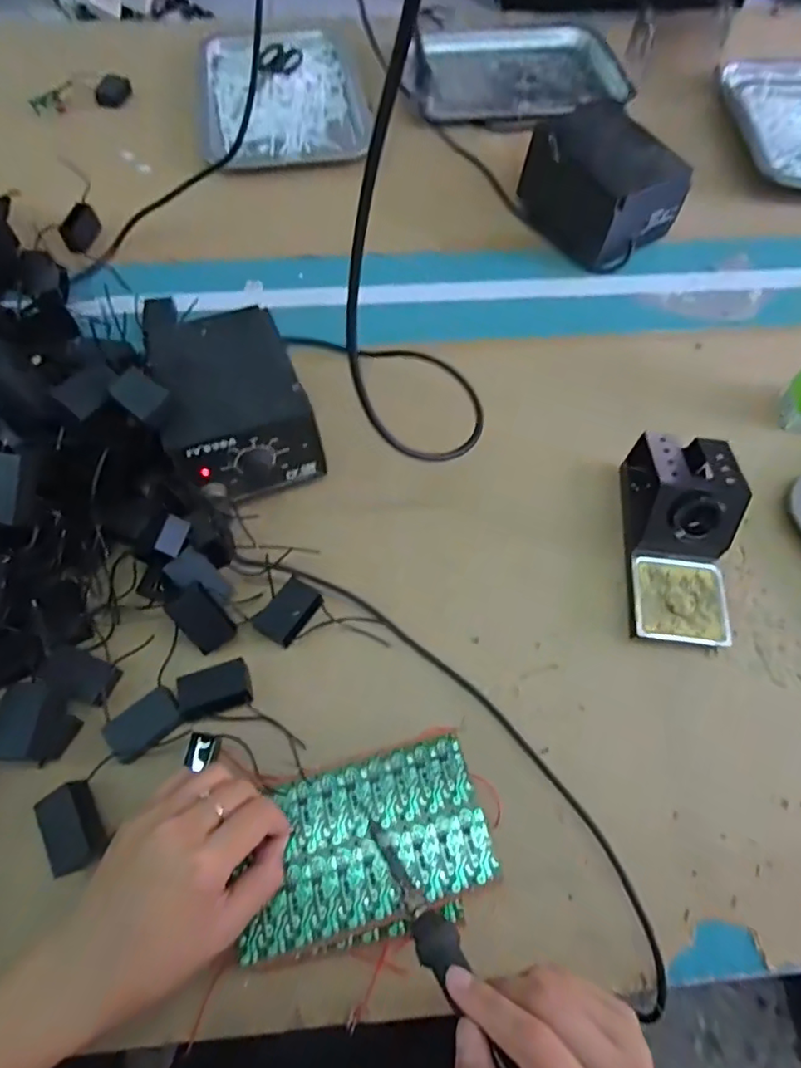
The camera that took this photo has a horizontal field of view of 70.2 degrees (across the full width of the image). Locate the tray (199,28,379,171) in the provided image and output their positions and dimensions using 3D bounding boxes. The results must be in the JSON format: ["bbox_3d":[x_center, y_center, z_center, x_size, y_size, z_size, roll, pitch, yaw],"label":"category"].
[{"bbox_3d":[-0.158,-0.597,0.755,0.205,0.030,0.311,-9,66,-5],"label":"tray"}]

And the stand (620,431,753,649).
[{"bbox_3d":[0.221,0.001,0.446,0.070,0.077,0.156,6,63,2],"label":"stand"}]

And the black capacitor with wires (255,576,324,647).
[{"bbox_3d":[-0.085,0.060,0.439,0.034,0.015,0.048,33,67,14],"label":"black capacitor with wires"}]

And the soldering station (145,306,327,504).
[{"bbox_3d":[-0.134,-0.106,0.482,0.120,0.090,0.137,-20,66,-11],"label":"soldering station"}]

